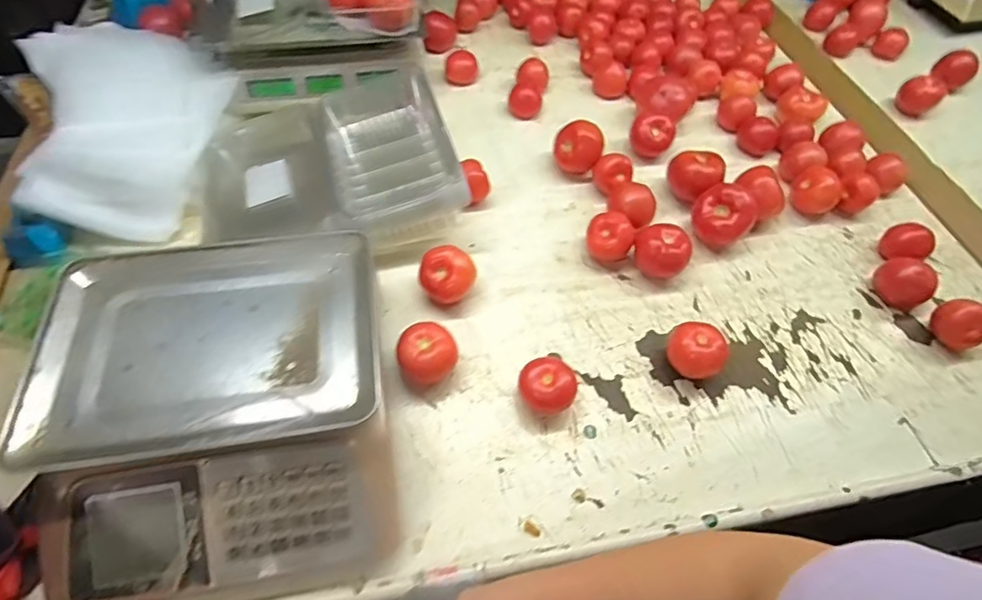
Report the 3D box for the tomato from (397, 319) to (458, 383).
[{"bbox_3d":[-0.077,0.069,0.636,0.072,0.059,0.067,1,56,-1],"label":"tomato"}]

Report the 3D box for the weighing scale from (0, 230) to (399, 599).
[{"bbox_3d":[-0.276,0.107,0.543,0.325,0.106,0.351,-8,57,-6],"label":"weighing scale"}]

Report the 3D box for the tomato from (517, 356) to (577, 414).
[{"bbox_3d":[0.068,0.104,0.623,0.059,0.055,0.063,1,56,-1],"label":"tomato"}]

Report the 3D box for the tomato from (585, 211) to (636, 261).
[{"bbox_3d":[0.170,-0.088,0.751,0.066,0.058,0.057,14,57,8],"label":"tomato"}]

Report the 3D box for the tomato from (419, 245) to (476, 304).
[{"bbox_3d":[-0.059,-0.030,0.697,0.065,0.064,0.066,1,56,-1],"label":"tomato"}]

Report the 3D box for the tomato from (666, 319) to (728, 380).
[{"bbox_3d":[0.253,0.065,0.650,0.068,0.061,0.061,31,61,18],"label":"tomato"}]

